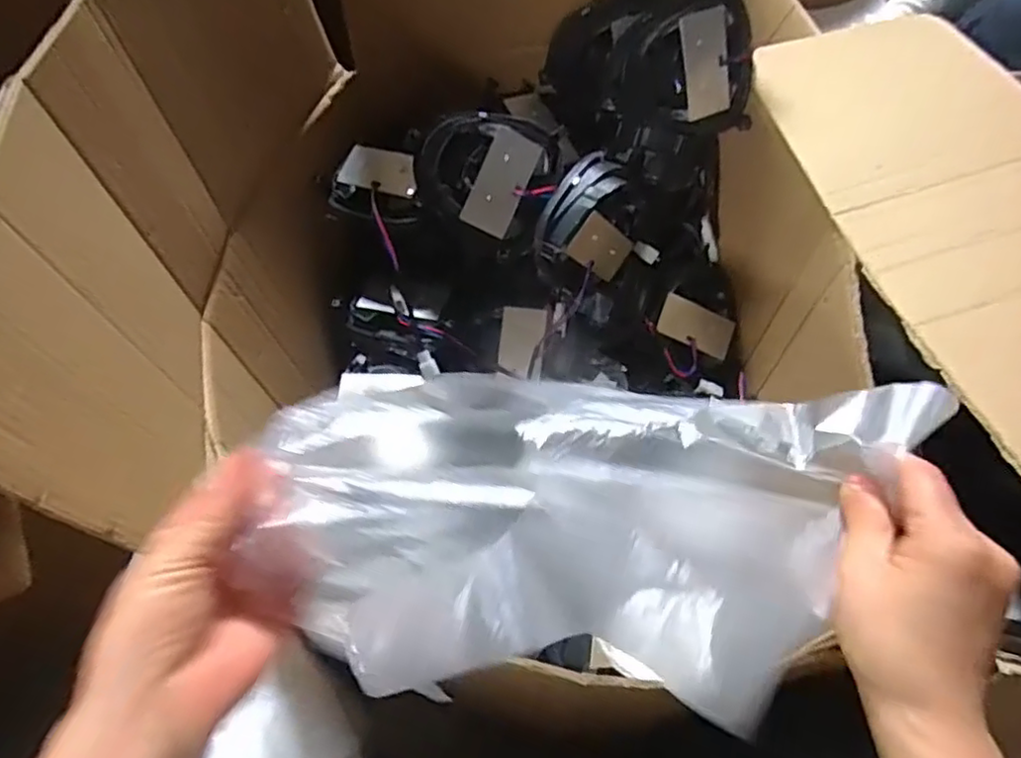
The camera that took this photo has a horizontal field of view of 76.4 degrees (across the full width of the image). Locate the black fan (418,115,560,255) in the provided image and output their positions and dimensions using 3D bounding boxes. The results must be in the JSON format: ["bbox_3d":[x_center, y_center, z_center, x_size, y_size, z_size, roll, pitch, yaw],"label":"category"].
[{"bbox_3d":[-0.022,-0.217,0.668,0.135,0.041,0.133,38,94,-10],"label":"black fan"}]

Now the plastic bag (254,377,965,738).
[{"bbox_3d":[0.049,0.063,0.321,0.312,0.070,0.173,5,59,4],"label":"plastic bag"}]

